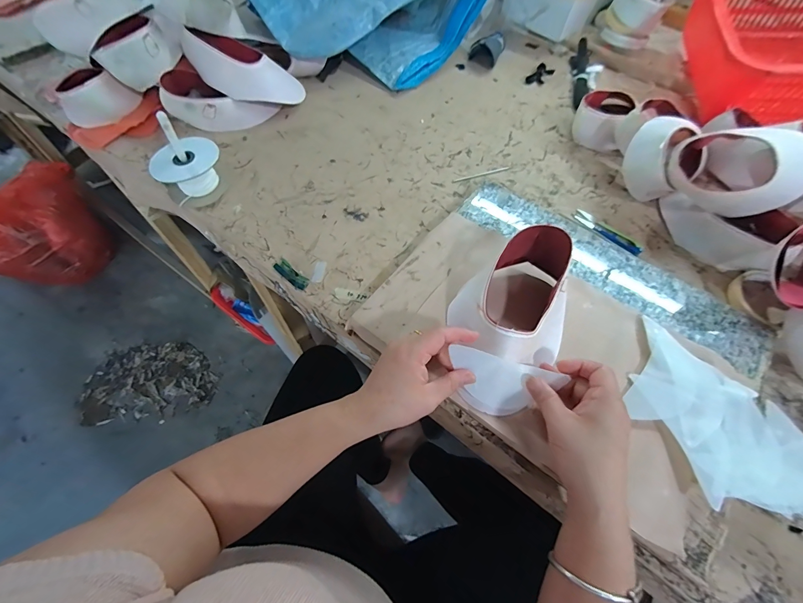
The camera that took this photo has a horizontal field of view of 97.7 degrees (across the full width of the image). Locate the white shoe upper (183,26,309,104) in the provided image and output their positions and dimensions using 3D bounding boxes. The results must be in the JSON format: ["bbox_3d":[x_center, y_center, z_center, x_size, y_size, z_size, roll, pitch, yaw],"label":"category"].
[{"bbox_3d":[-0.260,-0.384,0.584,0.190,0.053,0.099,17,59,-17],"label":"white shoe upper"}]

